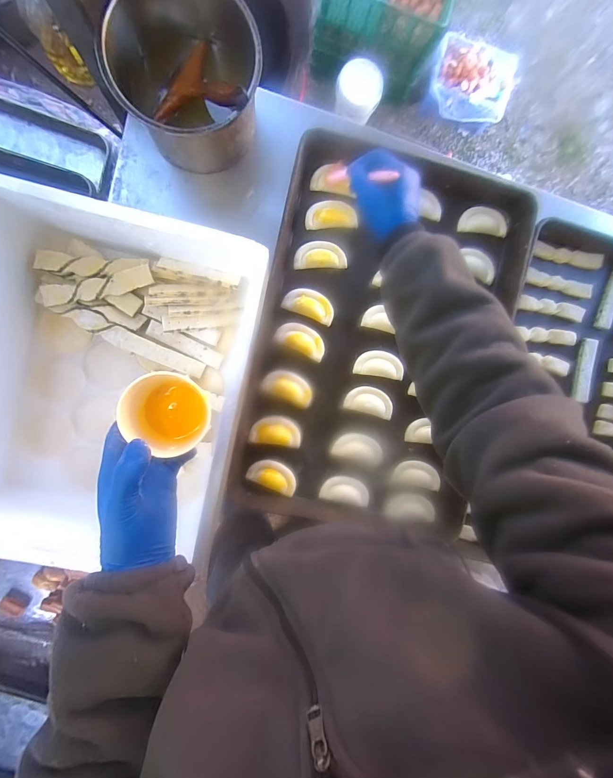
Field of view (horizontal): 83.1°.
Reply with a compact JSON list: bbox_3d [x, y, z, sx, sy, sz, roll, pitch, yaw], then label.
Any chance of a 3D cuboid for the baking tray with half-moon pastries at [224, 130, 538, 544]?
[{"bbox_3d":[0.123,-0.068,0.580,0.397,0.053,0.613,11,92,-8],"label":"baking tray with half-moon pastries"}]

